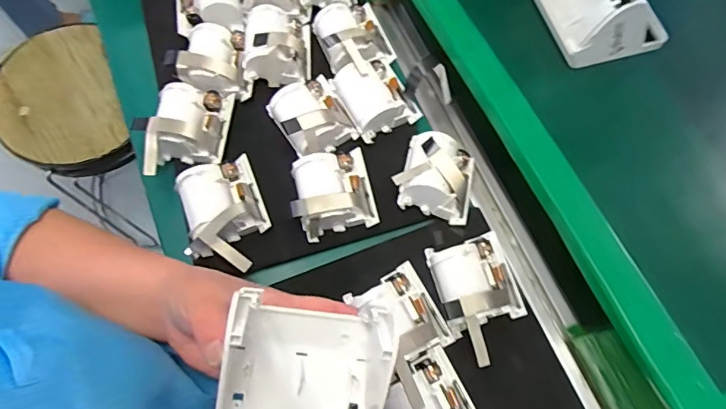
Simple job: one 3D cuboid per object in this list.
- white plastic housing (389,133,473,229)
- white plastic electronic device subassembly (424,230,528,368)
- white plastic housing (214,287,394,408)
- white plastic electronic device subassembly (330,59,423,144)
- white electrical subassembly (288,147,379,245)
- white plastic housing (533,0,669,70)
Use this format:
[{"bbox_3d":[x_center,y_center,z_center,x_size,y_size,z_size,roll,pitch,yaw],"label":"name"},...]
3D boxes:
[{"bbox_3d":[0.071,-0.028,0.444,0.074,0.050,0.073,15,70,4],"label":"white plastic housing"},{"bbox_3d":[0.102,0.079,0.408,0.078,0.058,0.104,-12,71,-6],"label":"white plastic electronic device subassembly"},{"bbox_3d":[-0.038,0.120,0.283,0.100,0.026,0.109,12,52,-8],"label":"white plastic housing"},{"bbox_3d":[0.010,-0.112,0.472,0.068,0.037,0.076,-31,74,-12],"label":"white plastic electronic device subassembly"},{"bbox_3d":[-0.028,-0.012,0.441,0.076,0.048,0.072,-15,71,-7],"label":"white electrical subassembly"},{"bbox_3d":[0.211,-0.179,0.404,0.104,0.076,0.092,-13,71,-6],"label":"white plastic housing"}]

